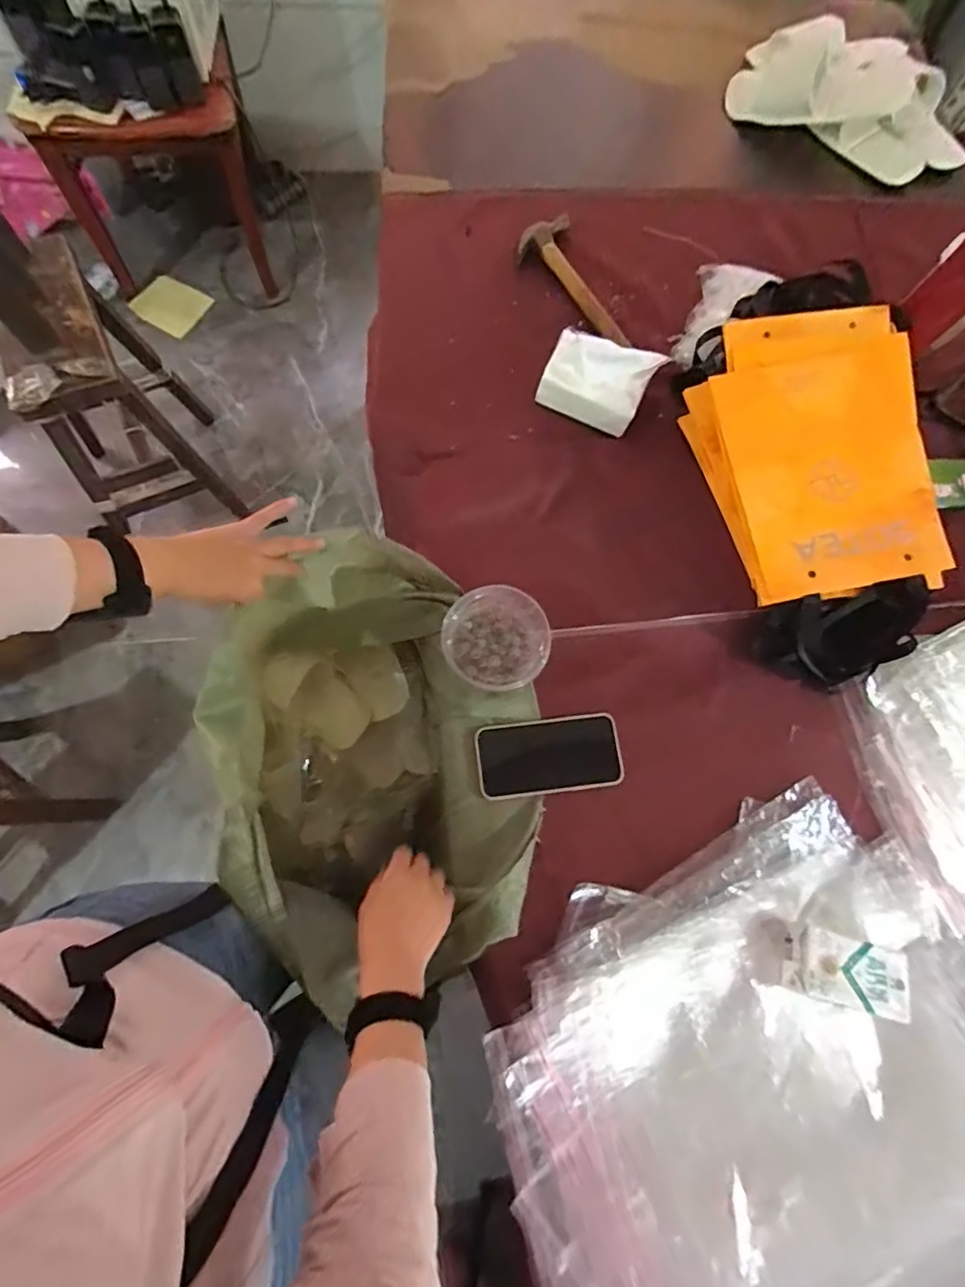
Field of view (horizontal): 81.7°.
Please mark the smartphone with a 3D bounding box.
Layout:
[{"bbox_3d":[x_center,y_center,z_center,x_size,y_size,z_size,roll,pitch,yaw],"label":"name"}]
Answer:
[{"bbox_3d":[0.075,0.129,0.638,0.162,0.005,0.081,-7,76,-2],"label":"smartphone"}]

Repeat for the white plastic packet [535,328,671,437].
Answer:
[{"bbox_3d":[0.150,-0.341,0.719,0.135,0.086,0.077,26,76,7],"label":"white plastic packet"}]

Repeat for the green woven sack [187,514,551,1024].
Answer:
[{"bbox_3d":[-0.133,0.144,0.720,0.365,0.344,0.464,-23,77,-6],"label":"green woven sack"}]

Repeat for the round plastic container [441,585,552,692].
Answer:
[{"bbox_3d":[0.014,0.001,0.626,0.110,0.083,0.111,0,76,-1],"label":"round plastic container"}]

